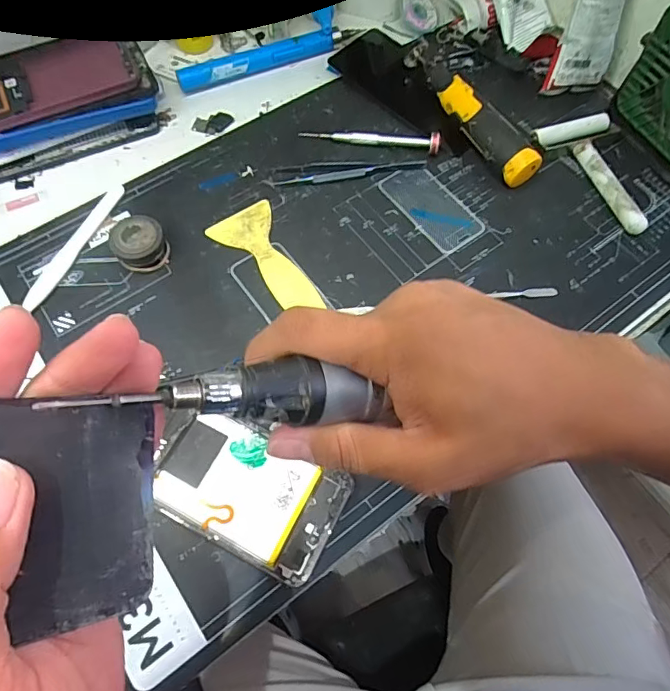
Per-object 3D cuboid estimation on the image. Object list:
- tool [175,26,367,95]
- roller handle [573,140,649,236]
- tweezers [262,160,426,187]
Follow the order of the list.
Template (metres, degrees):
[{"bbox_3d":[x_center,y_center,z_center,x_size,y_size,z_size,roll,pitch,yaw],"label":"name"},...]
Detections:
[{"bbox_3d":[-0.062,-0.274,0.476,0.176,0.018,0.022,-23,69,-10],"label":"tool"},{"bbox_3d":[0.228,-0.132,0.414,0.013,0.019,0.093,-18,68,-8],"label":"roller handle"},{"bbox_3d":[0.010,-0.150,0.427,0.133,0.006,0.022,-6,67,-4],"label":"tweezers"}]

